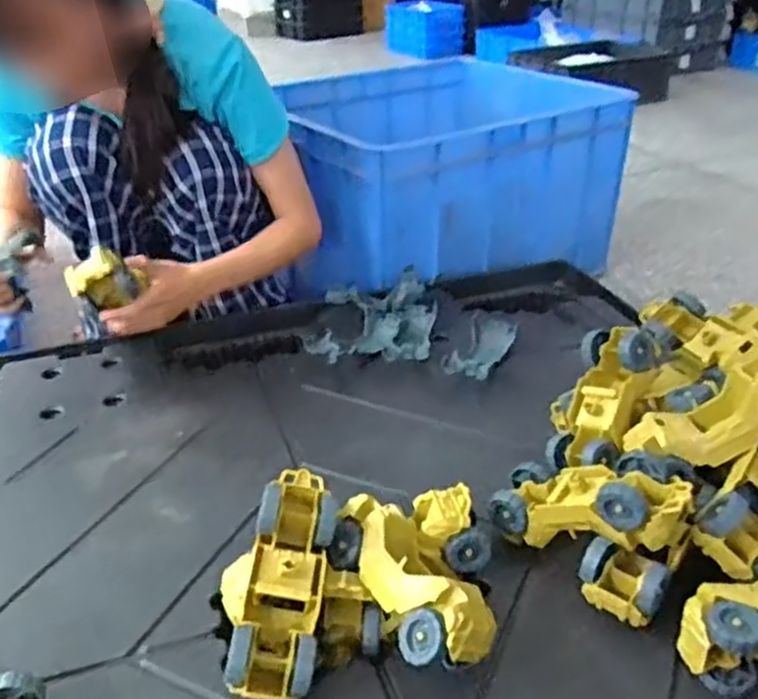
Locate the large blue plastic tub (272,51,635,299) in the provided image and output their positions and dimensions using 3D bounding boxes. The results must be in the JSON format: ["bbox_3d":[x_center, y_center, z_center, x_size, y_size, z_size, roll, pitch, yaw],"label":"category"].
[{"bbox_3d":[0.093,-0.313,1.301,0.524,0.253,0.450,-18,35,-26],"label":"large blue plastic tub"}]

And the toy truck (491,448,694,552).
[{"bbox_3d":[0.182,0.136,0.639,0.172,0.075,0.061,-11,19,42],"label":"toy truck"}]

